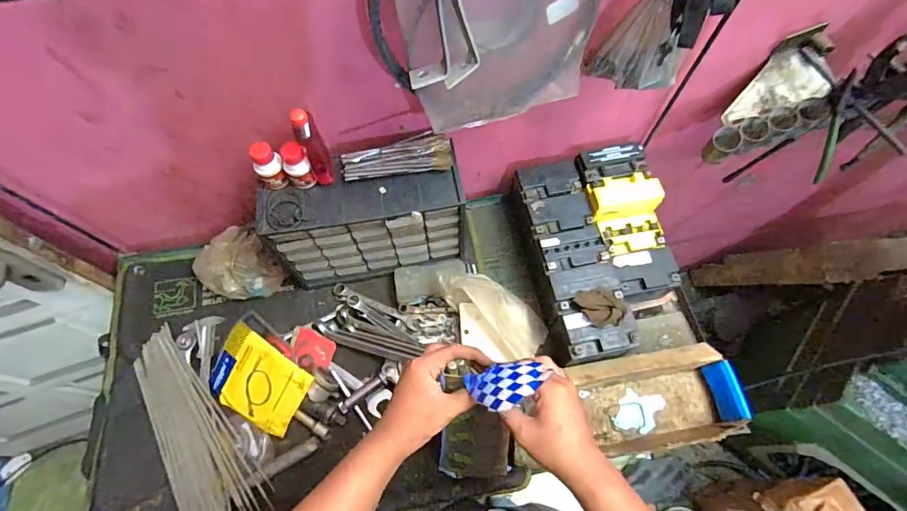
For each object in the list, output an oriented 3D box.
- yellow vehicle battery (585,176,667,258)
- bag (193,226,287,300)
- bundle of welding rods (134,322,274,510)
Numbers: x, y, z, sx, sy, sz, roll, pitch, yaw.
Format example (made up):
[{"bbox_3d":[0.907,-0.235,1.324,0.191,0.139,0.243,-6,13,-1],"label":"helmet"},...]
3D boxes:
[{"bbox_3d":[0.302,-0.071,0.736,0.118,0.061,0.125,-7,65,-4],"label":"yellow vehicle battery"},{"bbox_3d":[-0.377,0.018,0.745,0.126,0.081,0.110,32,69,14],"label":"bag"},{"bbox_3d":[-0.419,0.274,0.663,0.114,0.025,0.349,-38,71,-17],"label":"bundle of welding rods"}]

